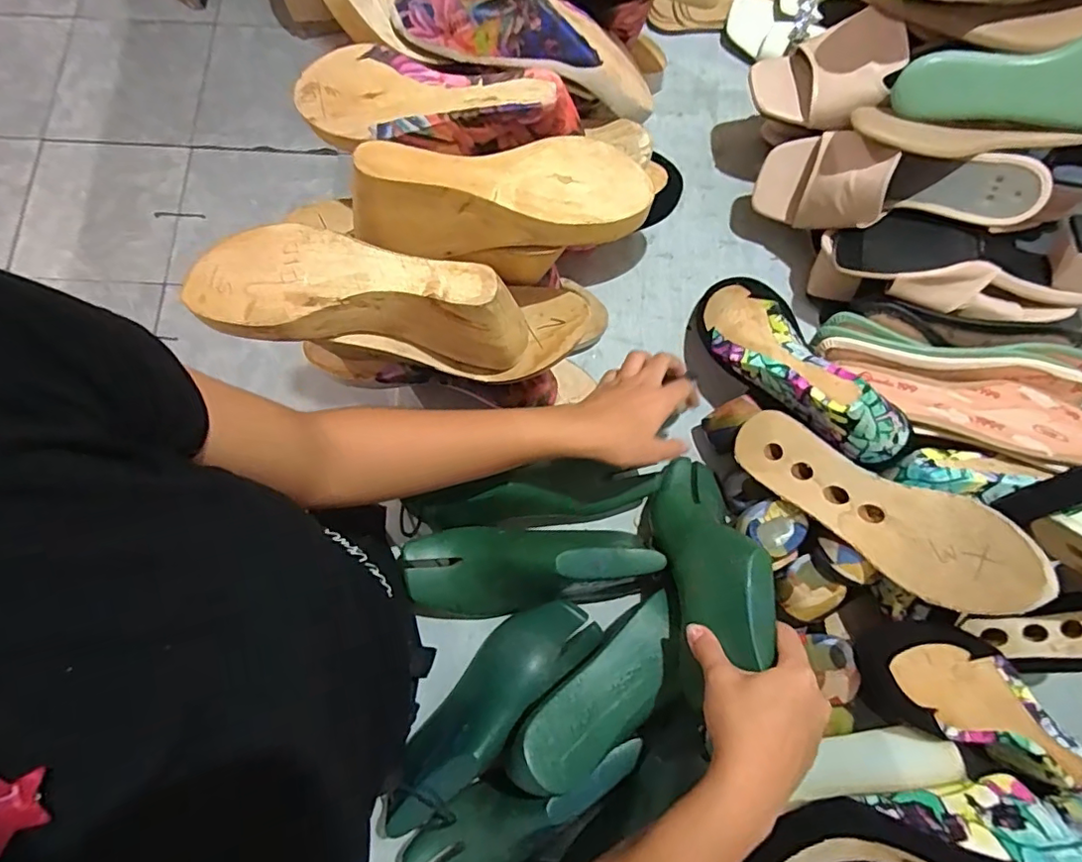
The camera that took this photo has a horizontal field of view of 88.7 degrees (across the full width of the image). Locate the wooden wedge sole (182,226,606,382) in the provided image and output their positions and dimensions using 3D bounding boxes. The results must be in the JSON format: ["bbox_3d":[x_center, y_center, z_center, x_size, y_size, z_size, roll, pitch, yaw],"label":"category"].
[{"bbox_3d":[-0.093,-0.100,0.407,0.299,0.094,0.087,5,77,-23],"label":"wooden wedge sole"}]

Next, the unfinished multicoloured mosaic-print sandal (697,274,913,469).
[{"bbox_3d":[0.226,-0.064,0.509,0.076,0.081,0.226,-29,57,-7],"label":"unfinished multicoloured mosaic-print sandal"}]

